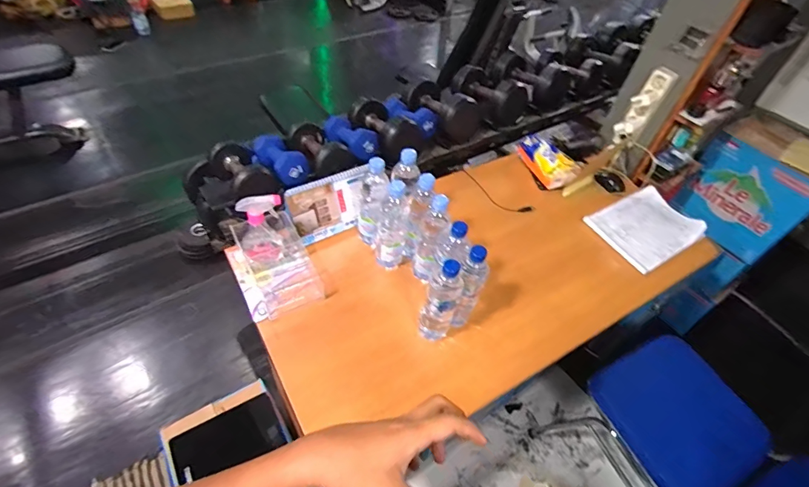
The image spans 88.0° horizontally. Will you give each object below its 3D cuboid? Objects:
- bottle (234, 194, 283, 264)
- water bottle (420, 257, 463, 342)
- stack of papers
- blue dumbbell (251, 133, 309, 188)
[{"bbox_3d":[-0.319,-0.028,0.947,0.089,0.202,0.076,-13,52,-18],"label":"bottle"},{"bbox_3d":[0.071,0.128,0.846,0.064,0.241,0.056,17,49,8],"label":"water bottle"},{"bbox_3d":[0.728,-0.052,1.260,0.313,0.020,0.227,-23,55,-25],"label":"stack of papers"},{"bbox_3d":[-0.349,-0.236,1.149,0.092,0.075,0.239,-24,41,-26],"label":"blue dumbbell"}]

